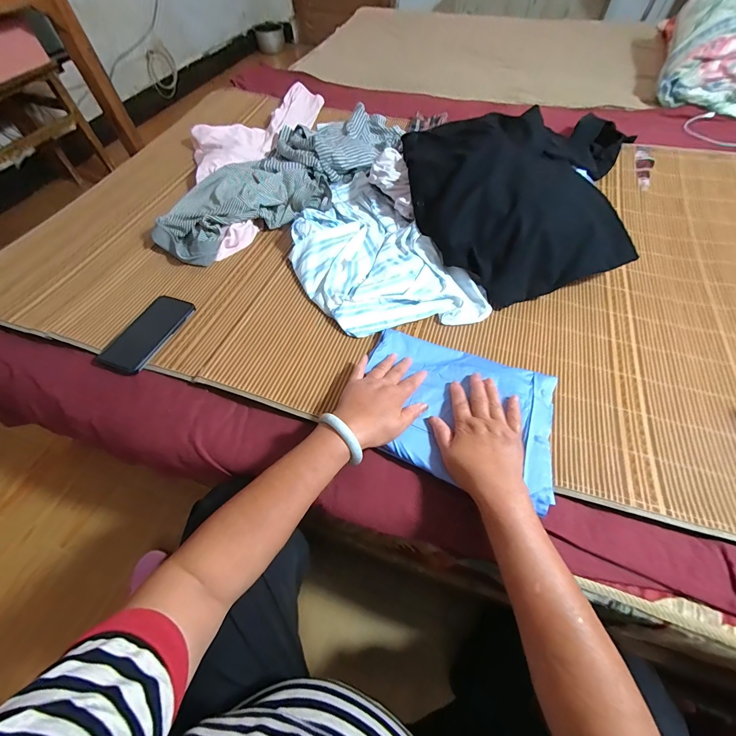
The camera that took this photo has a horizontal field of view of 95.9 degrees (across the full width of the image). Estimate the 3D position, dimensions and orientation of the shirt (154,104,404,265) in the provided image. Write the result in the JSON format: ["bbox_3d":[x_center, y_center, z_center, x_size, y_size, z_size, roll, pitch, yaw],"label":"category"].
[{"bbox_3d":[-0.161,-0.475,0.789,0.239,0.070,0.716,34,65,20],"label":"shirt"}]

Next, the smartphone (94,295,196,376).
[{"bbox_3d":[-0.377,-0.061,0.570,0.083,0.009,0.163,19,58,8],"label":"smartphone"}]

